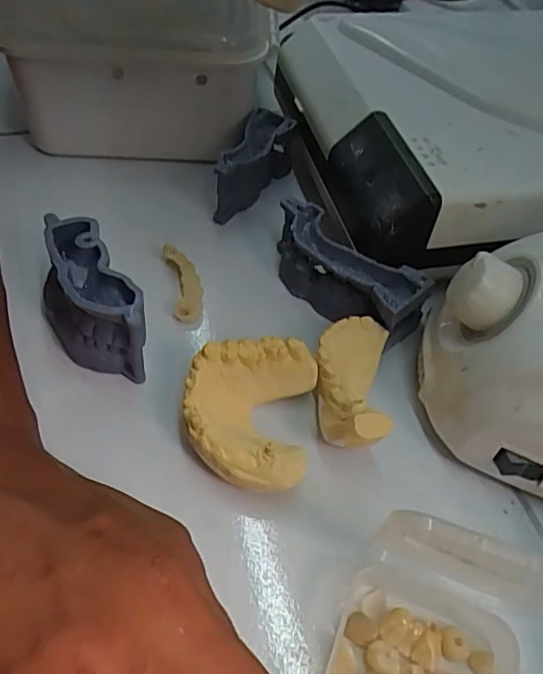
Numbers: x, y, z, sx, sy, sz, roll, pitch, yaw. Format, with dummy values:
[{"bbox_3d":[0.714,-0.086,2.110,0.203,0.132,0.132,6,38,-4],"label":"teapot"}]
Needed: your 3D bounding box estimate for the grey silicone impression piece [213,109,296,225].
[{"bbox_3d":[-0.010,-0.098,0.319,0.020,0.039,0.069,21,52,11],"label":"grey silicone impression piece"}]

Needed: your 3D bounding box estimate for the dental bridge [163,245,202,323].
[{"bbox_3d":[-0.044,-0.027,0.277,0.015,0.012,0.045,-8,52,-12],"label":"dental bridge"}]

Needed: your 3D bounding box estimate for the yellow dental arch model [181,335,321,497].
[{"bbox_3d":[-0.009,0.031,0.225,0.049,0.031,0.061,10,51,2],"label":"yellow dental arch model"}]

